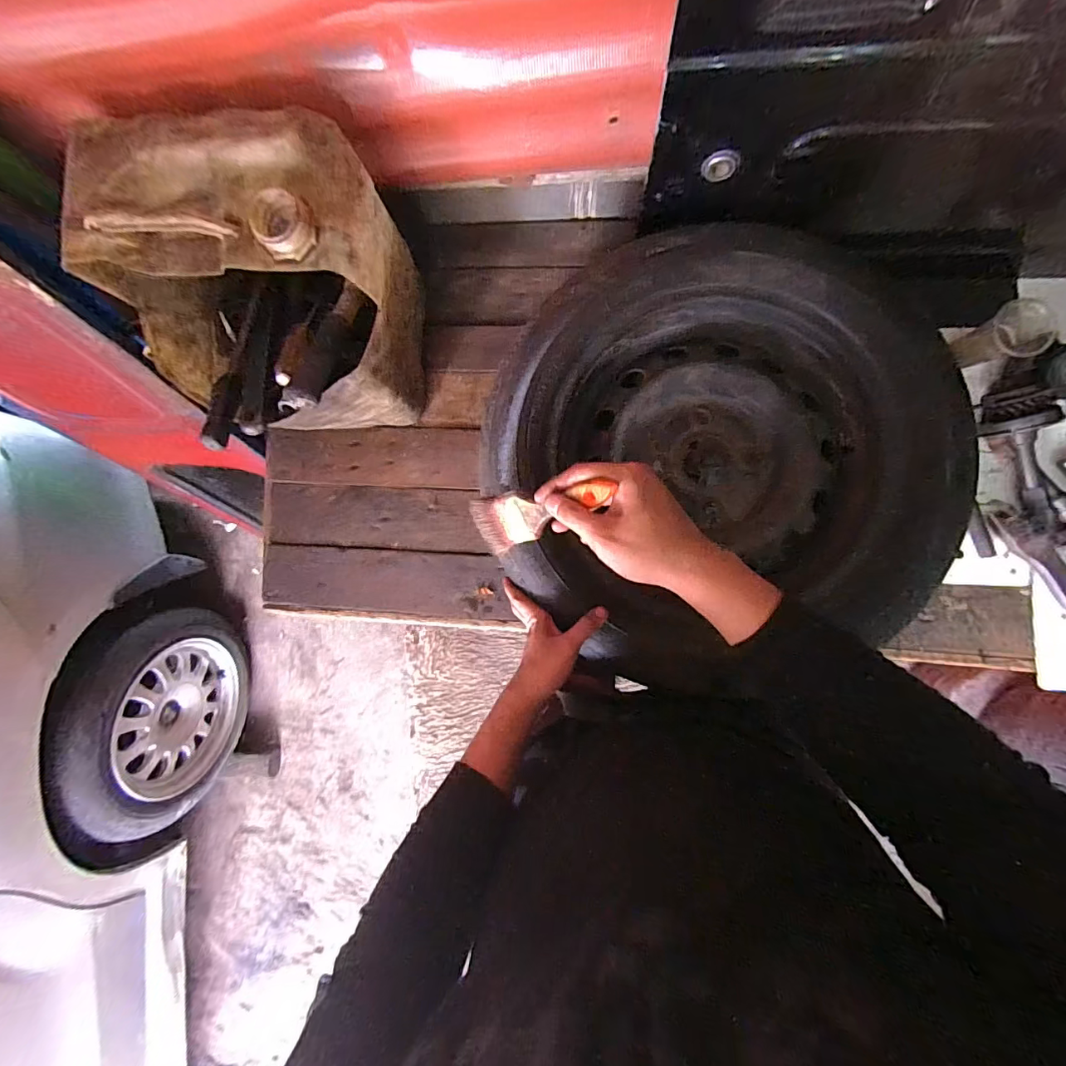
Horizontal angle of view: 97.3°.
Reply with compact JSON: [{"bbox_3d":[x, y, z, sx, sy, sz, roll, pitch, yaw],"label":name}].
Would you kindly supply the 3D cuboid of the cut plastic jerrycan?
[{"bbox_3d":[-0.321,-0.266,0.580,0.300,0.284,0.251,0,84,4],"label":"cut plastic jerrycan"}]

